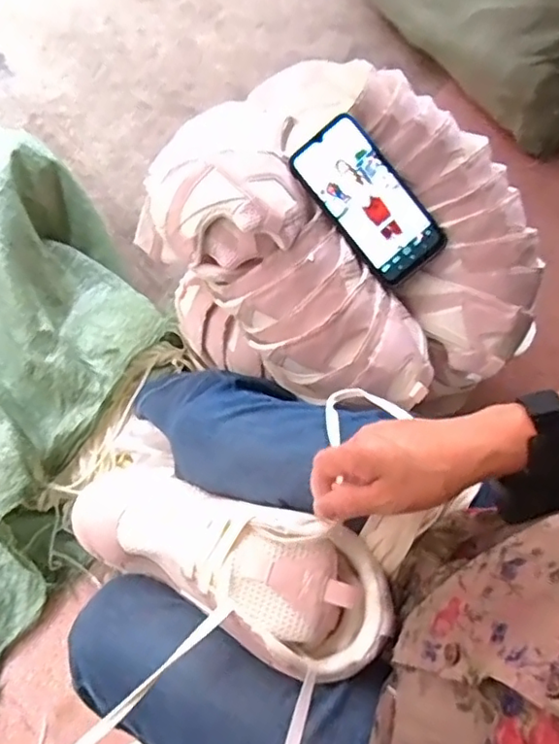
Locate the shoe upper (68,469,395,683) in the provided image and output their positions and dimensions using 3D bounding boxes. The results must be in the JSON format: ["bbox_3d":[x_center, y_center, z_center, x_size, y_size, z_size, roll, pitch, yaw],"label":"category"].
[{"bbox_3d":[-0.048,0.140,0.450,0.266,0.065,0.092,19,73,15],"label":"shoe upper"}]

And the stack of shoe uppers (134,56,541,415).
[{"bbox_3d":[0.076,-0.144,0.611,0.388,0.165,0.310,39,76,12],"label":"stack of shoe uppers"}]

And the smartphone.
[{"bbox_3d":[0.090,-0.169,0.578,0.081,0.007,0.166,-42,98,3],"label":"smartphone"}]

